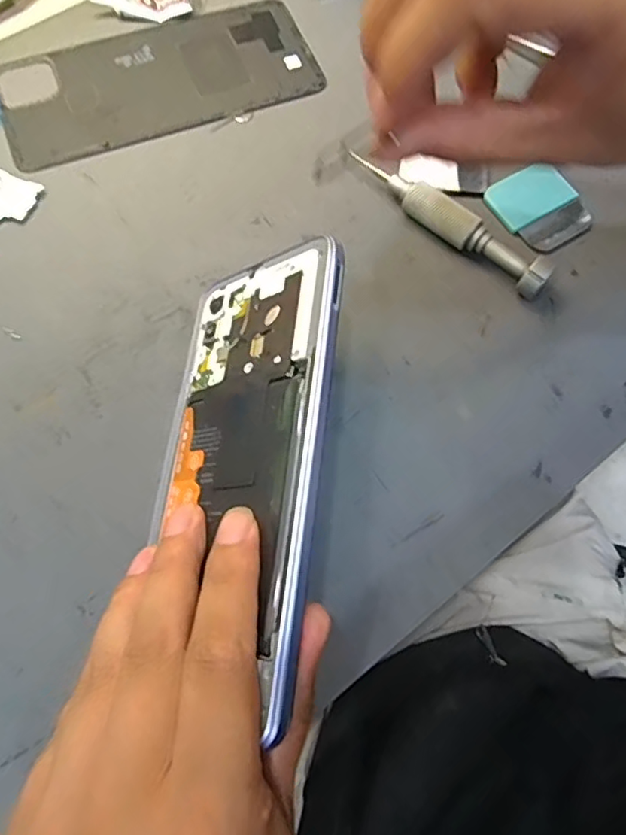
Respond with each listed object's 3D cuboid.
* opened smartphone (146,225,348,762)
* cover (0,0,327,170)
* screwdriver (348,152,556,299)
[{"bbox_3d":[-0.026,0.012,0.194,0.076,0.005,0.149,-14,62,39],"label":"opened smartphone"},{"bbox_3d":[-0.079,-0.174,0.289,0.155,0.004,0.078,-21,73,-9],"label":"cover"},{"bbox_3d":[0.061,-0.088,0.255,0.102,0.015,0.013,40,74,11],"label":"screwdriver"}]

